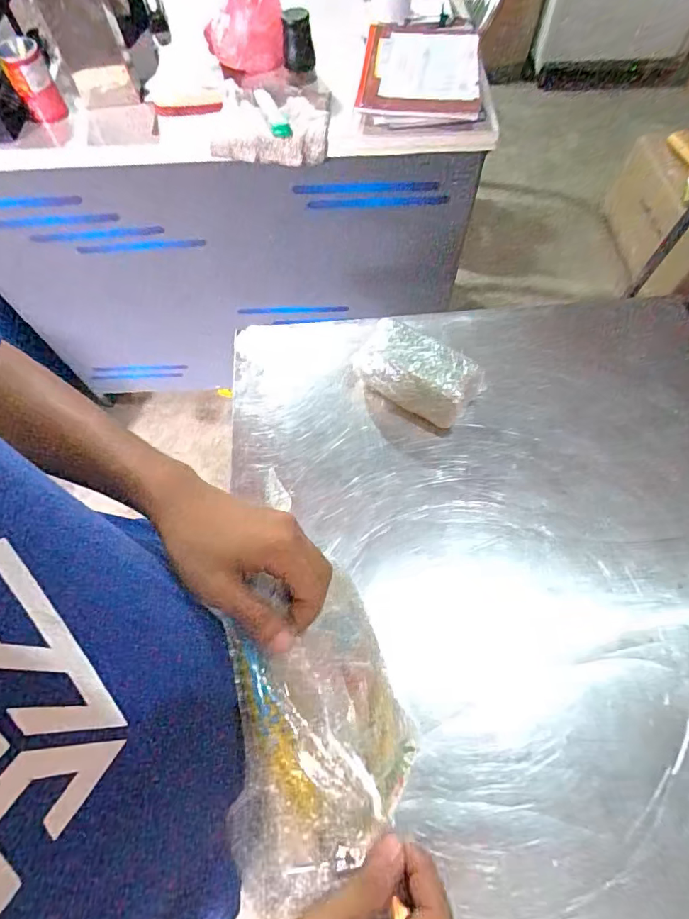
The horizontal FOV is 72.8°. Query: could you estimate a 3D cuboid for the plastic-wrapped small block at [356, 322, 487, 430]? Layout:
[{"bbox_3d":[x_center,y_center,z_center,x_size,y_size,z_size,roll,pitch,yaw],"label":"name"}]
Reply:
[{"bbox_3d":[0.104,-0.122,0.678,0.179,0.078,0.090,32,70,16],"label":"plastic-wrapped small block"}]

